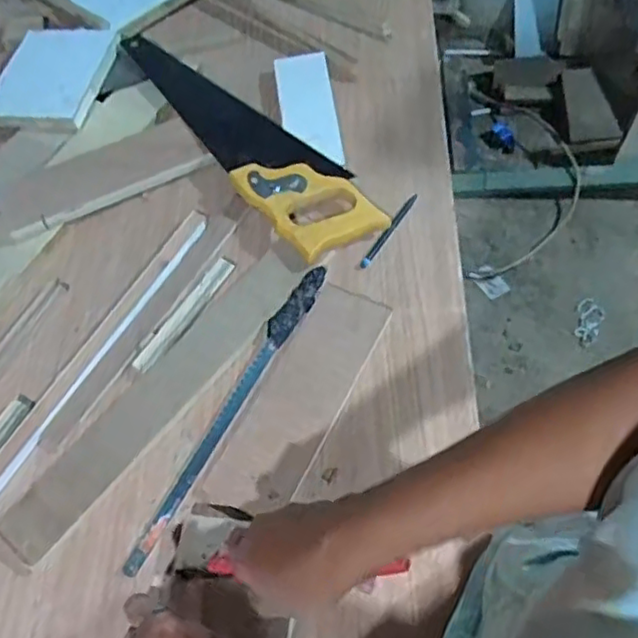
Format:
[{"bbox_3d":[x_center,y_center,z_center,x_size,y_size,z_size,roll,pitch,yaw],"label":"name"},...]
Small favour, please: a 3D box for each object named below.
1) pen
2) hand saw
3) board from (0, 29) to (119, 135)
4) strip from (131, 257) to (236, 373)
[{"bbox_3d":[0.073,-0.094,0.660,0.011,0.014,0.106,29,67,19],"label":"pen"},{"bbox_3d":[-0.091,-0.209,0.720,0.105,0.043,0.406,-38,65,-16],"label":"hand saw"},{"bbox_3d":[-0.317,-0.288,0.770,0.117,0.014,0.156,7,62,8],"label":"board"},{"bbox_3d":[-0.128,-0.006,0.623,0.020,0.007,0.139,27,66,18],"label":"strip"}]

